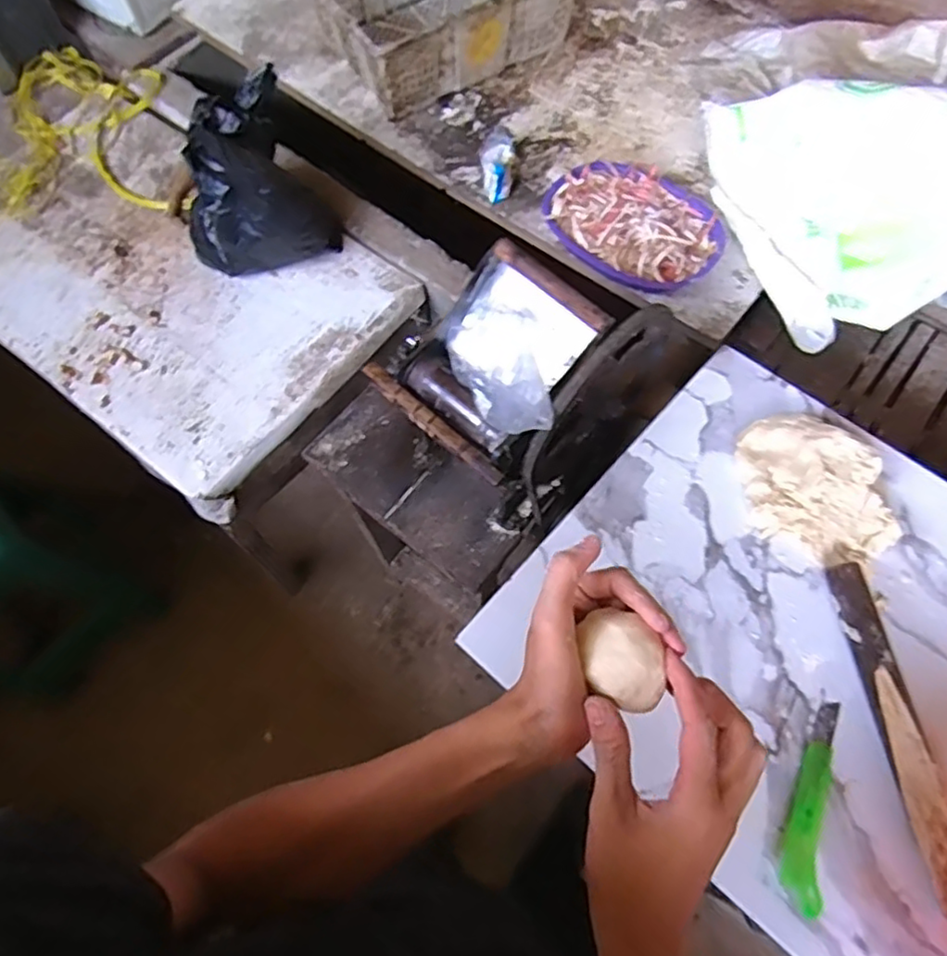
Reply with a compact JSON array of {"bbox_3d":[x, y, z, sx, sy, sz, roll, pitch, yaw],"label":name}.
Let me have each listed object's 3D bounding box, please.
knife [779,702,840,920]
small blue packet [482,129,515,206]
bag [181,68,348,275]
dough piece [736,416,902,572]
[{"bbox_3d":[0.310,0.295,0.603,0.034,0.016,0.182,18,68,8],"label":"knife"},{"bbox_3d":[0.044,-0.572,1.206,0.061,0.069,0.126,1,66,1],"label":"small blue packet"},{"bbox_3d":[-0.381,-0.502,1.098,0.243,0.280,0.206,-28,69,-11],"label":"bag"},{"bbox_3d":[0.373,0.011,0.717,0.139,0.045,0.162,2,66,1],"label":"dough piece"}]

